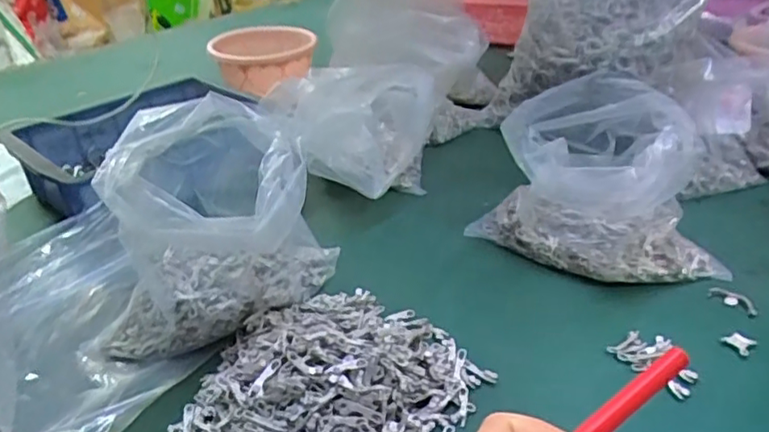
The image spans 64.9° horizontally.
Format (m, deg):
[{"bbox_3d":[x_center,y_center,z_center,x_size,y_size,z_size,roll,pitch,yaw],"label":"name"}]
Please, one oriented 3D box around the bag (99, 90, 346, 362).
[{"bbox_3d":[-0.132,0.003,0.454,0.155,0.147,0.159,6,33,15],"label":"bag"}]

